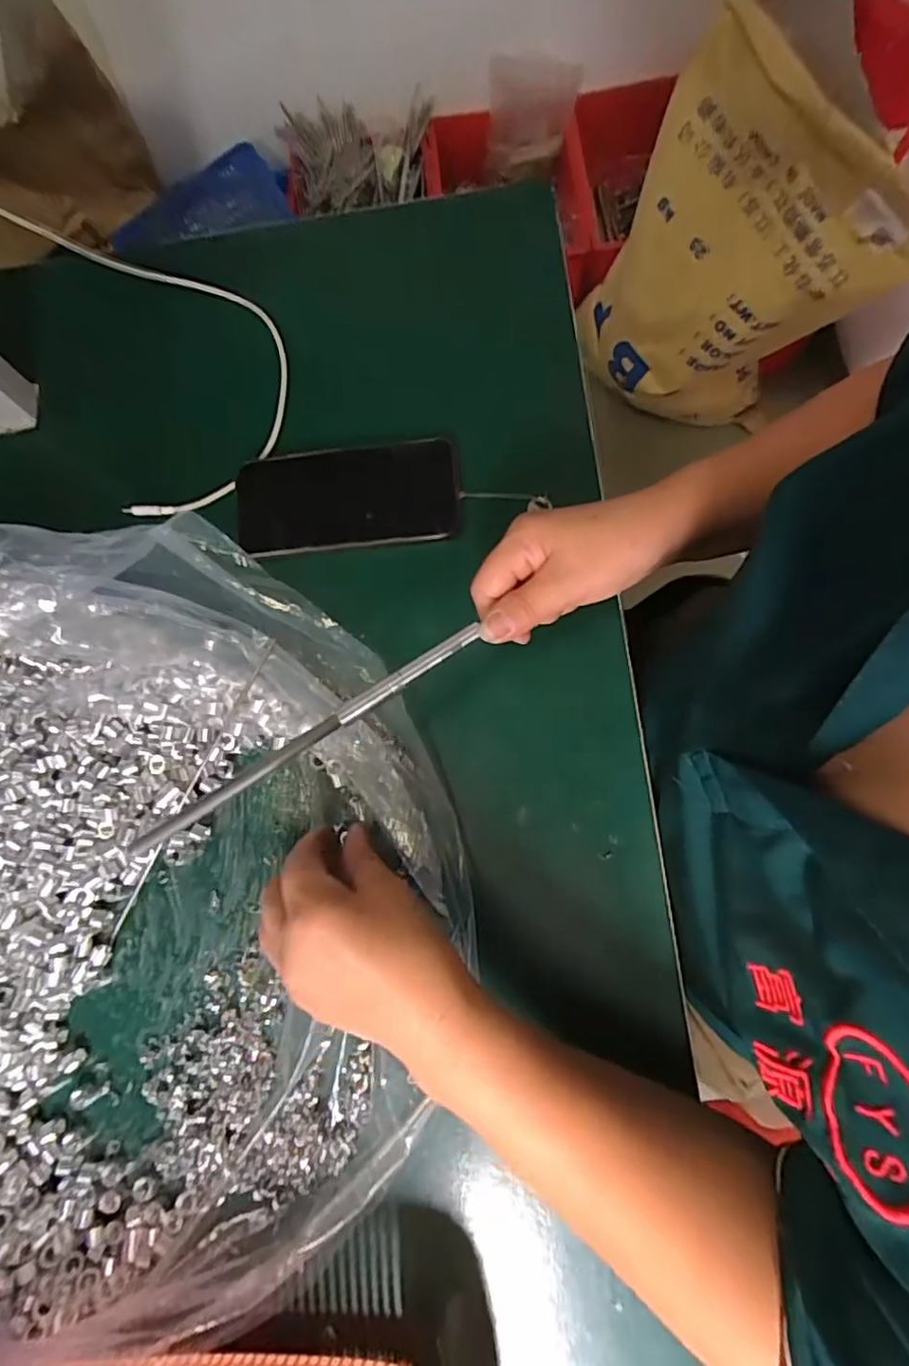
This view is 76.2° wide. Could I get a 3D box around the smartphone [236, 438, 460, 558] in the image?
[{"bbox_3d":[-0.079,-0.134,0.420,0.161,0.014,0.076,-6,82,4],"label":"smartphone"}]

